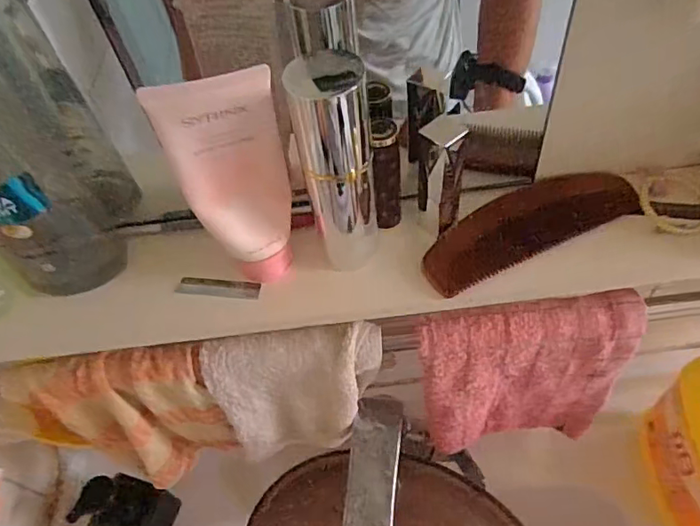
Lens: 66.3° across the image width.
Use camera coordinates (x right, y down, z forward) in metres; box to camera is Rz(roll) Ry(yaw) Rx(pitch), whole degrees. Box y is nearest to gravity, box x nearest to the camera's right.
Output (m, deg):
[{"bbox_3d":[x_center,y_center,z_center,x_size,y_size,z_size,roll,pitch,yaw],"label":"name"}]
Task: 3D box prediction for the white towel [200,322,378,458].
[{"bbox_3d":[-0.038,0.109,0.449,0.132,0.138,0.047,-9,53,-1],"label":"white towel"}]

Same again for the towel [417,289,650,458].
[{"bbox_3d":[0.144,0.103,0.471,0.164,0.195,0.045,-6,53,1],"label":"towel"}]

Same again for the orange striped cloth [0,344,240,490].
[{"bbox_3d":[-0.185,0.142,0.467,0.158,0.176,0.053,-7,53,0],"label":"orange striped cloth"}]

